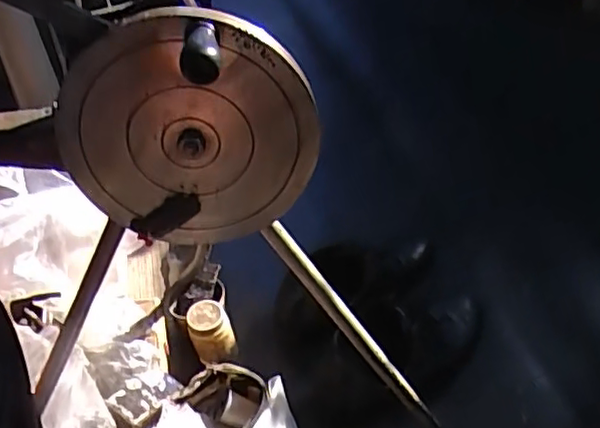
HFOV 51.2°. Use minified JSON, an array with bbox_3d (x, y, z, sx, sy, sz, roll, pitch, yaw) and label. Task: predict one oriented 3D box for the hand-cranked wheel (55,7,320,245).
[{"bbox_3d":[-0.074,-0.052,0.426,0.168,0.158,0.065,4,39,8],"label":"hand-cranked wheel"}]

